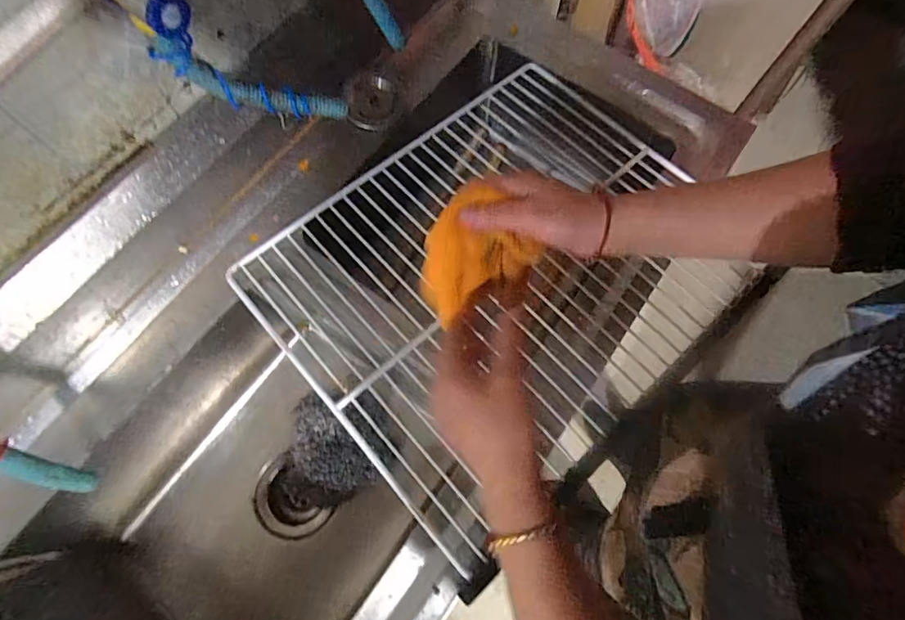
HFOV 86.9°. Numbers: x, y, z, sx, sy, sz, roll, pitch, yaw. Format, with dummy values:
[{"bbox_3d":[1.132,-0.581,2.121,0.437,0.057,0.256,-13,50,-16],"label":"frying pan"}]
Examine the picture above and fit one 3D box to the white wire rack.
[{"bbox_3d":[0.063,-0.058,0.558,0.493,0.016,0.413,-40,72,-15],"label":"white wire rack"}]

